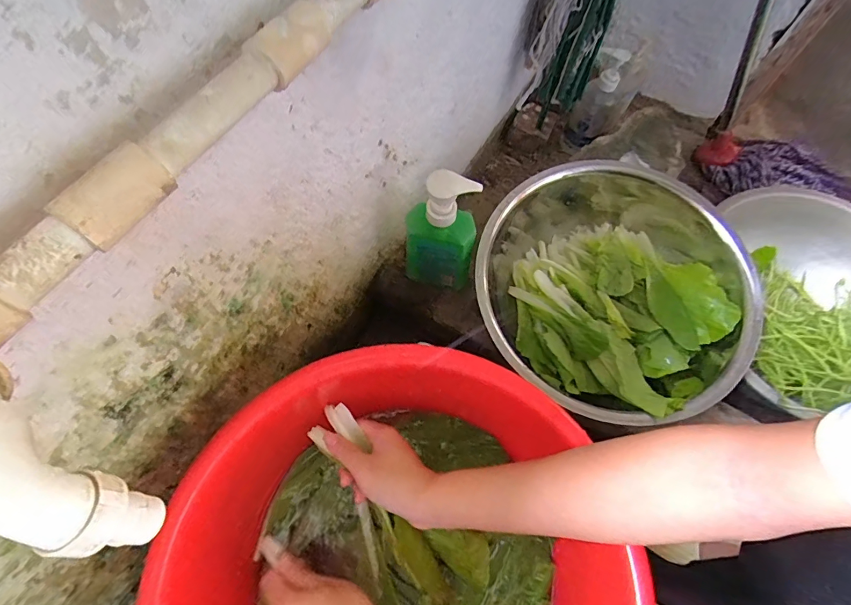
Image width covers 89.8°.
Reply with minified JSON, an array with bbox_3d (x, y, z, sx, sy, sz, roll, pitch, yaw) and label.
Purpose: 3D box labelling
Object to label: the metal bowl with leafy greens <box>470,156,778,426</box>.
[{"bbox_3d":[0.236,-0.009,0.567,0.330,0.130,0.329,1,65,-2],"label":"metal bowl with leafy greens"}]

